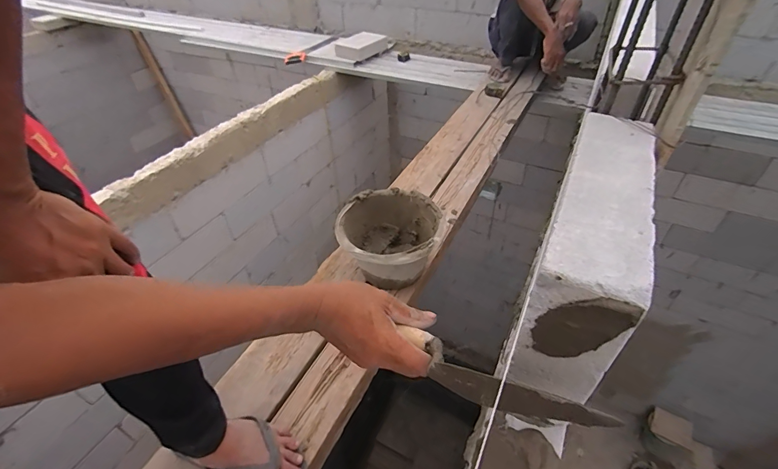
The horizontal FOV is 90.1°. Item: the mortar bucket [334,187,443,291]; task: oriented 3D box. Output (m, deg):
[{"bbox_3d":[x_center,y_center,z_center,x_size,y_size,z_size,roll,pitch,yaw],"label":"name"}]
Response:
[{"bbox_3d":[-0.001,0.018,0.973,0.243,0.144,0.242,-1,42,1],"label":"mortar bucket"}]

